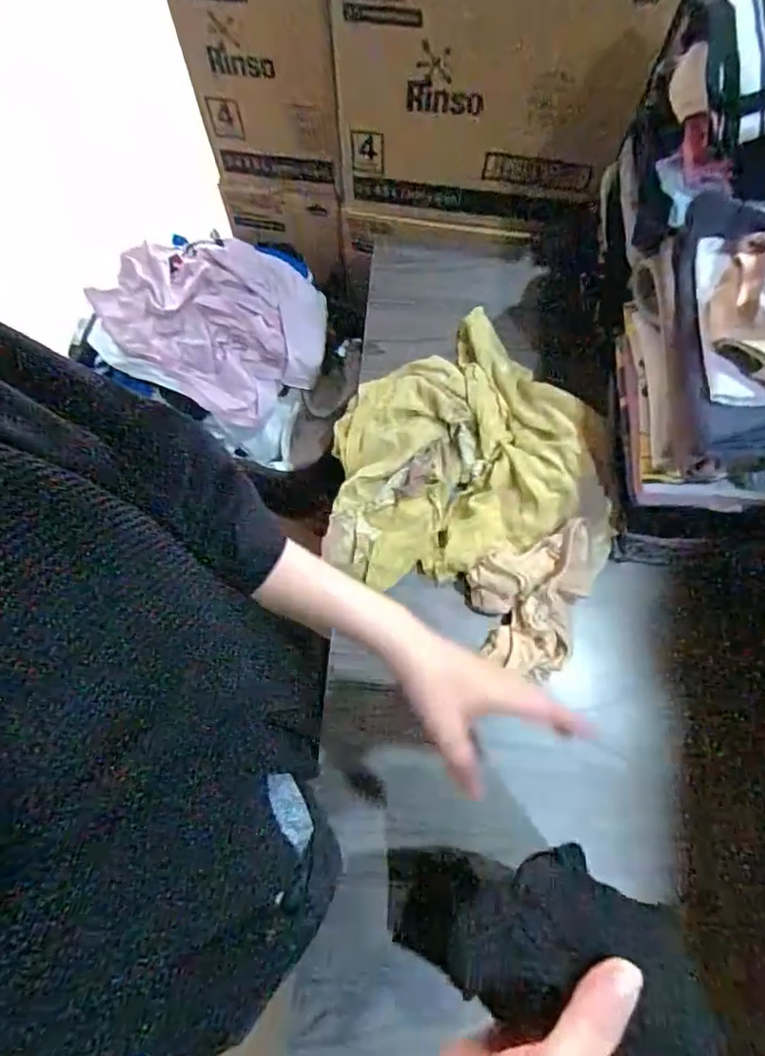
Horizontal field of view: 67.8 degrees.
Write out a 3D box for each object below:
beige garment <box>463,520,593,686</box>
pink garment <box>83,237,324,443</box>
[{"bbox_3d":[0.168,0.084,0.618,0.127,0.066,0.140,-11,71,-4],"label":"beige garment"},{"bbox_3d":[-0.283,-0.365,1.000,0.338,0.196,0.300,33,74,11],"label":"pink garment"}]

